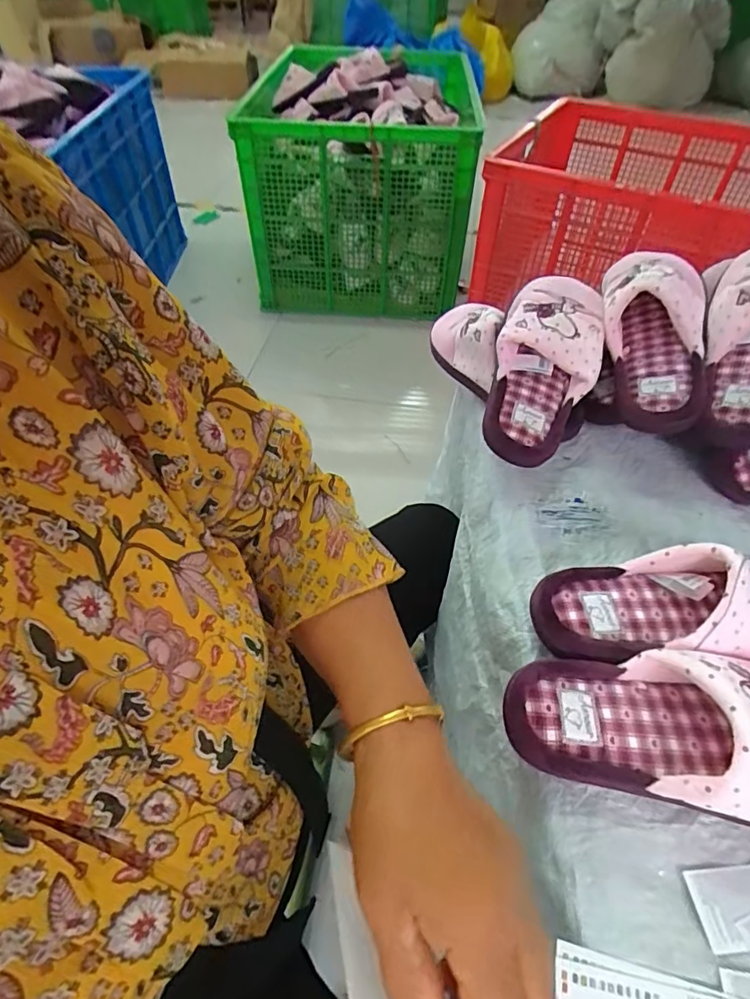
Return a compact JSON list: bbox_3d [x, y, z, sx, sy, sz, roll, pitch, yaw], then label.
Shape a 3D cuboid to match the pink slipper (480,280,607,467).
[{"bbox_3d":[0.173,-0.144,0.527,0.102,0.058,0.239,19,76,15],"label":"pink slipper"}]

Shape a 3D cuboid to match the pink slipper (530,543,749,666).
[{"bbox_3d":[0.247,0.083,0.395,0.243,0.078,0.084,1,49,0],"label":"pink slipper"}]

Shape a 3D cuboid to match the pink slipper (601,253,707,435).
[{"bbox_3d":[0.289,-0.174,0.535,0.099,0.076,0.229,4,72,2],"label":"pink slipper"}]

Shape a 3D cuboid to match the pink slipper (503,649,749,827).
[{"bbox_3d":[0.210,0.153,0.338,0.240,0.079,0.100,2,49,1],"label":"pink slipper"}]

